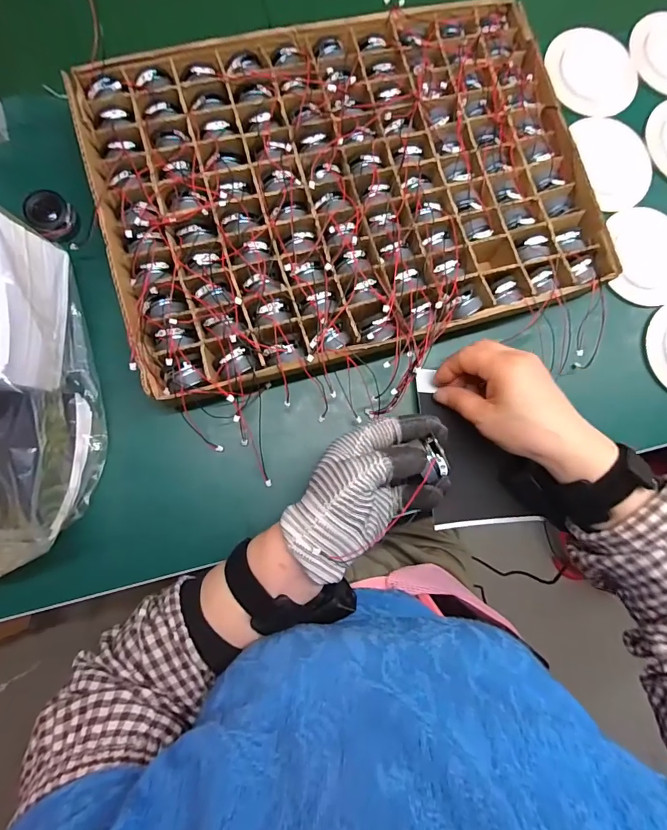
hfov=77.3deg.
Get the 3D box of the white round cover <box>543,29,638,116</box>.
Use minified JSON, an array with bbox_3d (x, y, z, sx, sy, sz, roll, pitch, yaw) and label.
[{"bbox_3d":[0.276,-0.362,0.440,0.099,0.011,0.087,-6,83,-6],"label":"white round cover"}]

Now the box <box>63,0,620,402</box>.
[{"bbox_3d":[0.016,-0.199,0.375,0.409,0.046,0.291,-15,84,-7],"label":"box"}]

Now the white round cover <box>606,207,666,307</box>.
[{"bbox_3d":[0.323,-0.160,0.424,0.088,0.007,0.099,0,82,-6],"label":"white round cover"}]

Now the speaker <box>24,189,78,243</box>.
[{"bbox_3d":[-0.243,-0.172,0.357,0.042,0.023,0.034,41,81,1],"label":"speaker"}]

